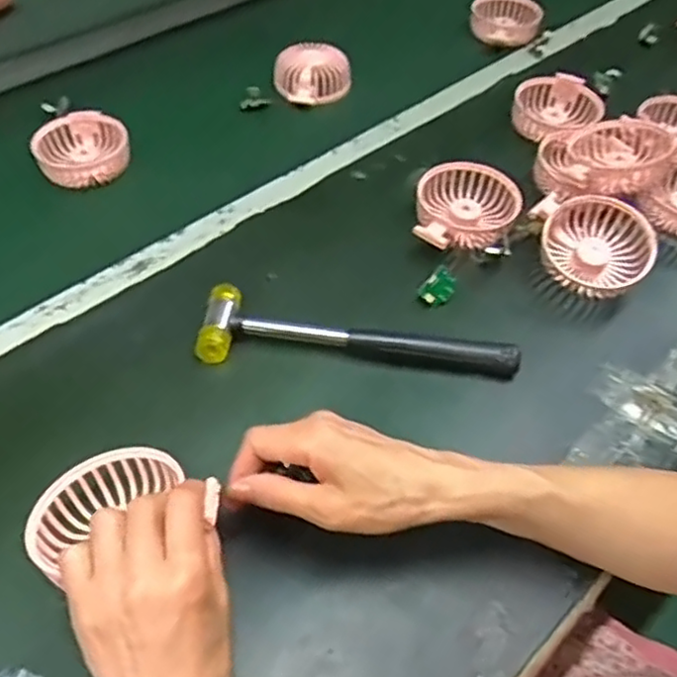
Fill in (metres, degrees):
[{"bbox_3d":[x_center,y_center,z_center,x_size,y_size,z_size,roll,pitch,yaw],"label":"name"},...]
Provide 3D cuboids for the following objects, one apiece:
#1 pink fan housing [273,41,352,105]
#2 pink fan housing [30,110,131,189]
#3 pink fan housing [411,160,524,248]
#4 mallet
[{"bbox_3d":[-0.030,-0.309,0.797,0.090,0.042,0.078,-1,52,-3],"label":"pink fan housing"},{"bbox_3d":[-0.263,-0.199,0.698,0.089,0.036,0.095,-17,54,-15],"label":"pink fan housing"},{"bbox_3d":[0.112,-0.115,0.609,0.087,0.034,0.105,26,54,19],"label":"pink fan housing"},{"bbox_3d":[0.015,-0.003,0.521,0.235,0.031,0.059,3,51,0],"label":"mallet"}]

